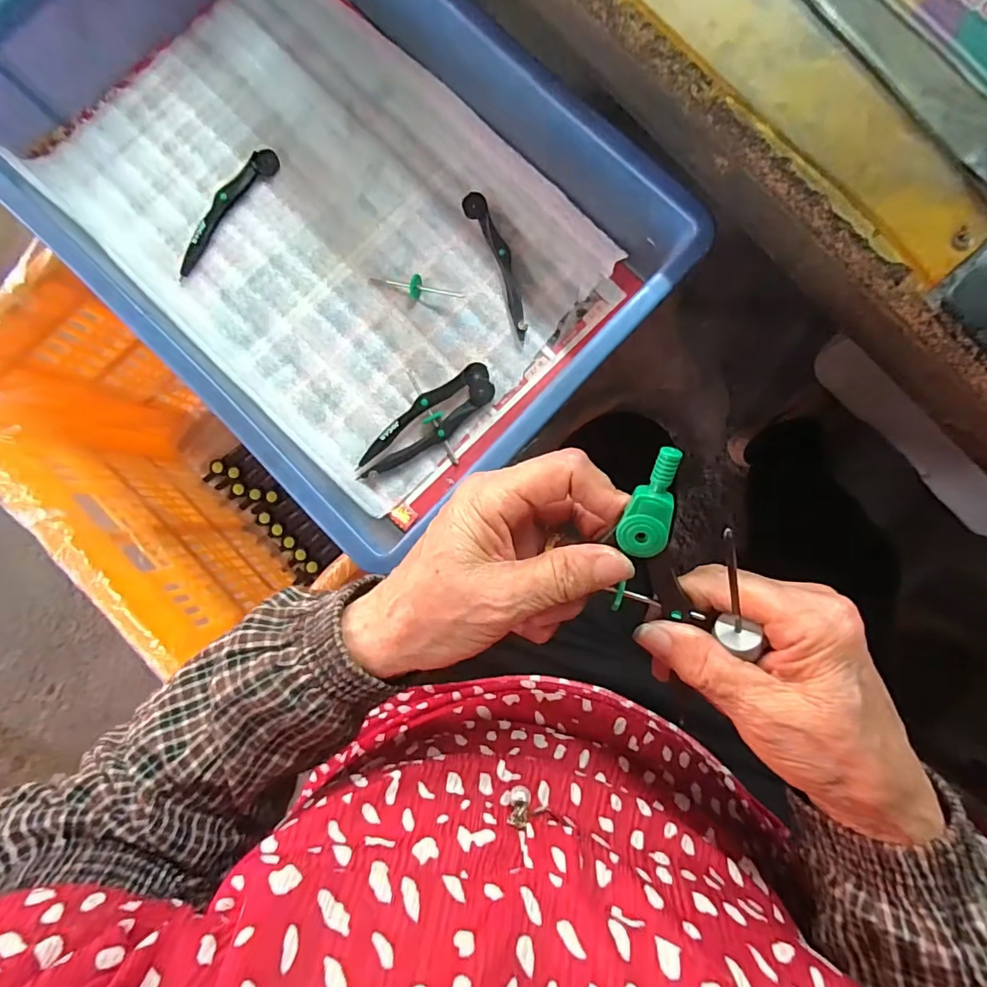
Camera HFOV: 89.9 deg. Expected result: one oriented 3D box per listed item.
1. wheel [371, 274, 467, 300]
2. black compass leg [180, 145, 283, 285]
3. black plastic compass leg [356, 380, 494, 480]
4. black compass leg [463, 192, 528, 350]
[{"bbox_3d":[-0.056,-0.150,0.359,0.069,0.013,0.015,13,89,3],"label":"wheel"},{"bbox_3d":[-0.198,-0.207,0.364,0.017,0.009,0.112,38,90,3],"label":"black compass leg"},{"bbox_3d":[-0.045,-0.042,0.355,0.113,0.009,0.017,-38,87,1],"label":"black plastic compass leg"},{"bbox_3d":[0.005,-0.164,0.360,0.018,0.008,0.117,-22,87,2],"label":"black compass leg"}]

